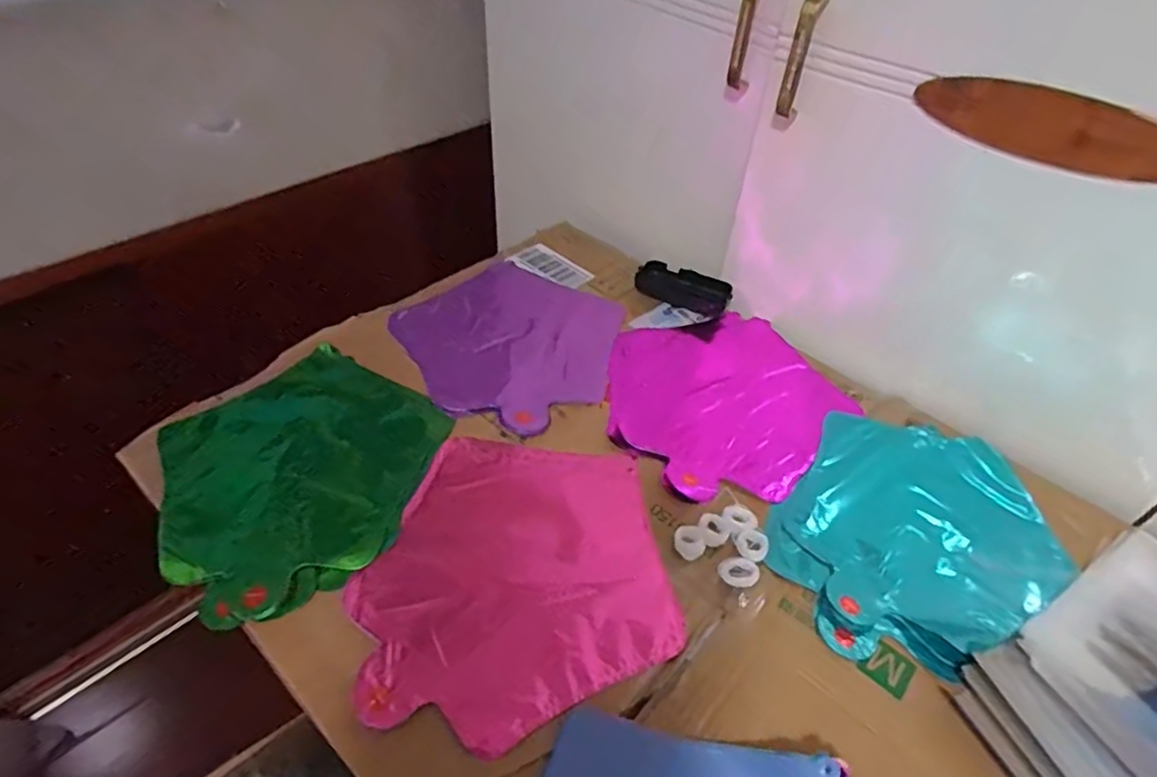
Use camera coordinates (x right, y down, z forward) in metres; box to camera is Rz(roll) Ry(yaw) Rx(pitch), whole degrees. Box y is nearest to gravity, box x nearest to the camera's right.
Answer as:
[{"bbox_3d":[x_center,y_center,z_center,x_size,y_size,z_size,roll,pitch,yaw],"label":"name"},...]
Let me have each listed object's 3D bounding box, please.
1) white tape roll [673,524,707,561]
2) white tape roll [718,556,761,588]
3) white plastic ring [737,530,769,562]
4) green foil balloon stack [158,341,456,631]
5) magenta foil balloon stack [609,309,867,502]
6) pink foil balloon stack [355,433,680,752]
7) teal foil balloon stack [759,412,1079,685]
[{"bbox_3d":[0.089,0.122,0.504,0.025,0.007,0.027,3,45,-3],"label":"white tape roll"},{"bbox_3d":[0.123,0.140,0.485,0.029,0.008,0.024,18,47,13],"label":"white tape roll"},{"bbox_3d":[0.138,0.125,0.502,0.024,0.008,0.025,3,45,-3],"label":"white plastic ring"},{"bbox_3d":[-0.232,0.065,0.542,0.230,0.013,0.229,-29,54,-29],"label":"green foil balloon stack"},{"bbox_3d":[0.144,0.012,0.634,0.236,0.014,0.224,-17,50,-21],"label":"magenta foil balloon stack"},{"bbox_3d":[-0.049,0.134,0.484,0.224,0.007,0.235,-6,47,-11],"label":"pink foil balloon stack"},{"bbox_3d":[0.281,0.118,0.524,0.201,0.016,0.257,29,50,22],"label":"teal foil balloon stack"}]

